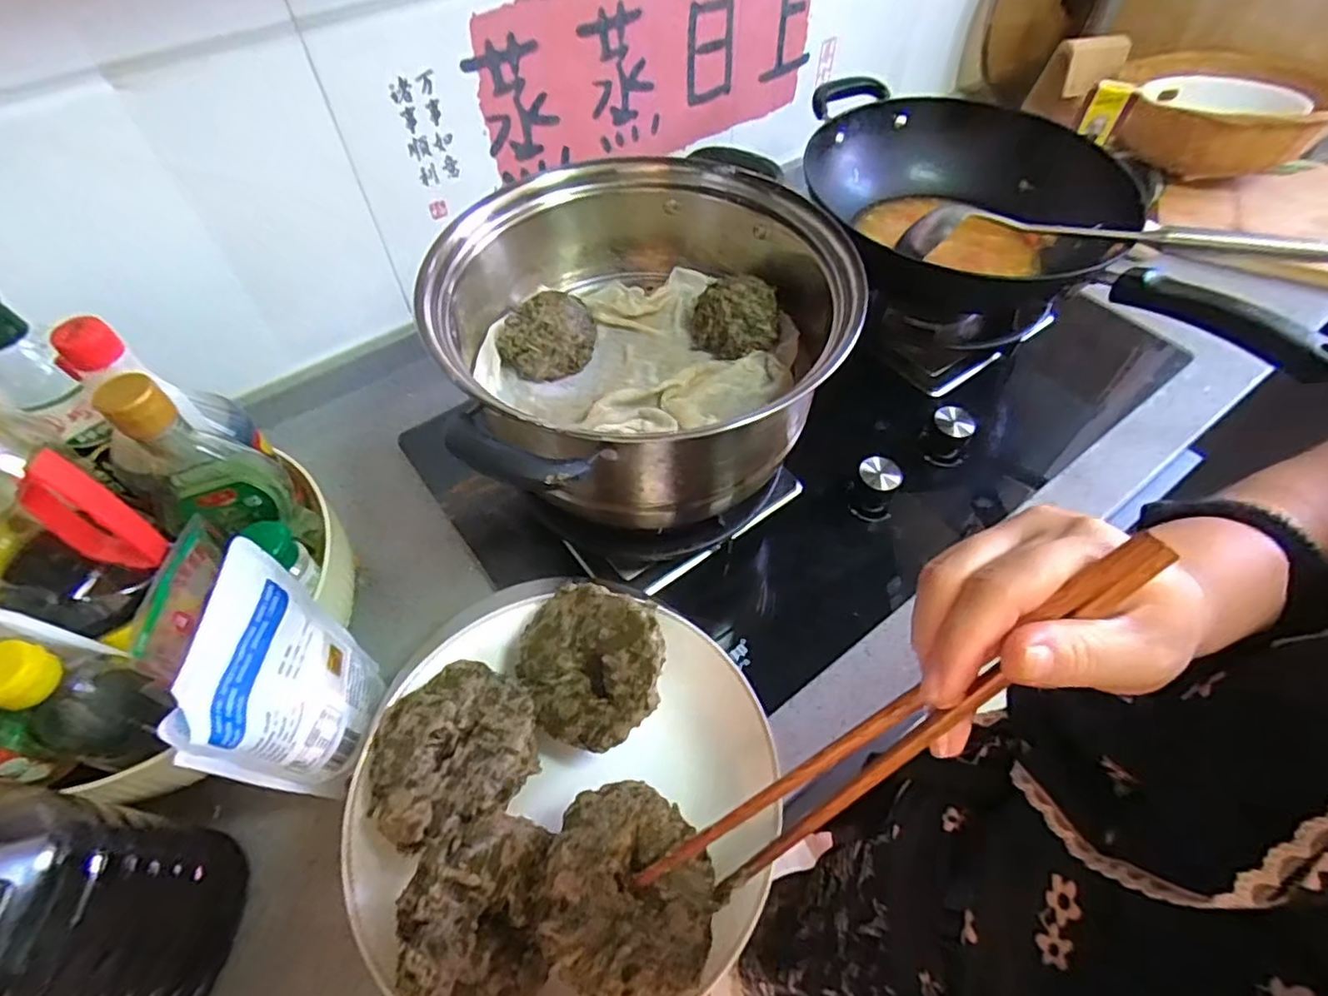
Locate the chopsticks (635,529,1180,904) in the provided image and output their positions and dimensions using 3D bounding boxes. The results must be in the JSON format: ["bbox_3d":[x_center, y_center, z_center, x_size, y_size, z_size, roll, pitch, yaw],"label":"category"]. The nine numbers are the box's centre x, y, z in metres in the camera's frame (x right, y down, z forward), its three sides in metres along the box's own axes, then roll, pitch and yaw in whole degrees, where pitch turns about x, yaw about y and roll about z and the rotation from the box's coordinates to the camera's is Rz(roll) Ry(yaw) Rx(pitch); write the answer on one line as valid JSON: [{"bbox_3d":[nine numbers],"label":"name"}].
[{"bbox_3d":[0.084,0.094,0.245,0.227,0.033,0.022,-43,56,18],"label":"chopsticks"}]

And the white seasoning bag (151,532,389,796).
[{"bbox_3d":[-0.230,0.120,0.408,0.038,0.162,0.114,0,54,0],"label":"white seasoning bag"}]

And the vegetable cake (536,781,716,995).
[{"bbox_3d":[-0.015,0.165,0.274,0.069,0.017,0.078,17,40,-6],"label":"vegetable cake"}]

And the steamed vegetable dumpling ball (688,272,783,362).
[{"bbox_3d":[0.057,-0.145,0.516,0.068,0.035,0.057,8,54,6],"label":"steamed vegetable dumpling ball"}]

